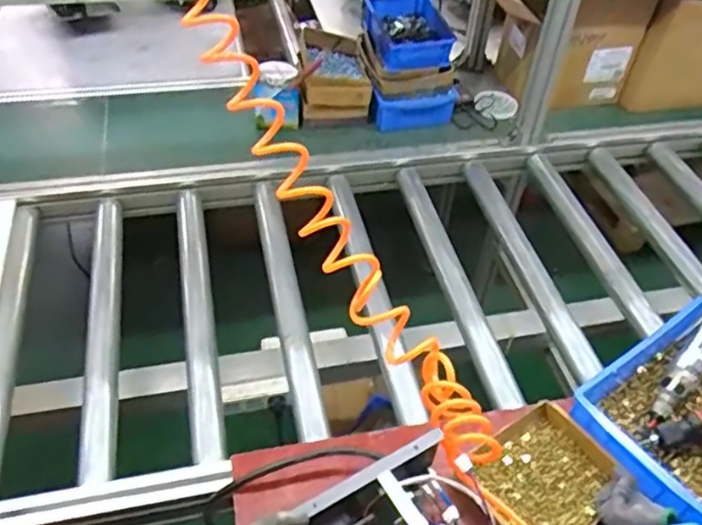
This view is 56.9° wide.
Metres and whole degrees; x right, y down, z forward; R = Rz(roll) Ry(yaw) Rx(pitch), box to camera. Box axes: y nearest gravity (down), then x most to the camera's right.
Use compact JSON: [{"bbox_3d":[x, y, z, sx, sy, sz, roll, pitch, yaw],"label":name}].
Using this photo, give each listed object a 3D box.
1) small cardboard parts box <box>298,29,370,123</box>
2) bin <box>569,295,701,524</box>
[{"bbox_3d":[-0.043,-0.409,1.430,0.148,0.144,0.188,-4,45,-8],"label":"small cardboard parts box"},{"bbox_3d":[0.462,0.184,0.848,0.321,0.082,0.201,-27,53,-28],"label":"bin"}]

